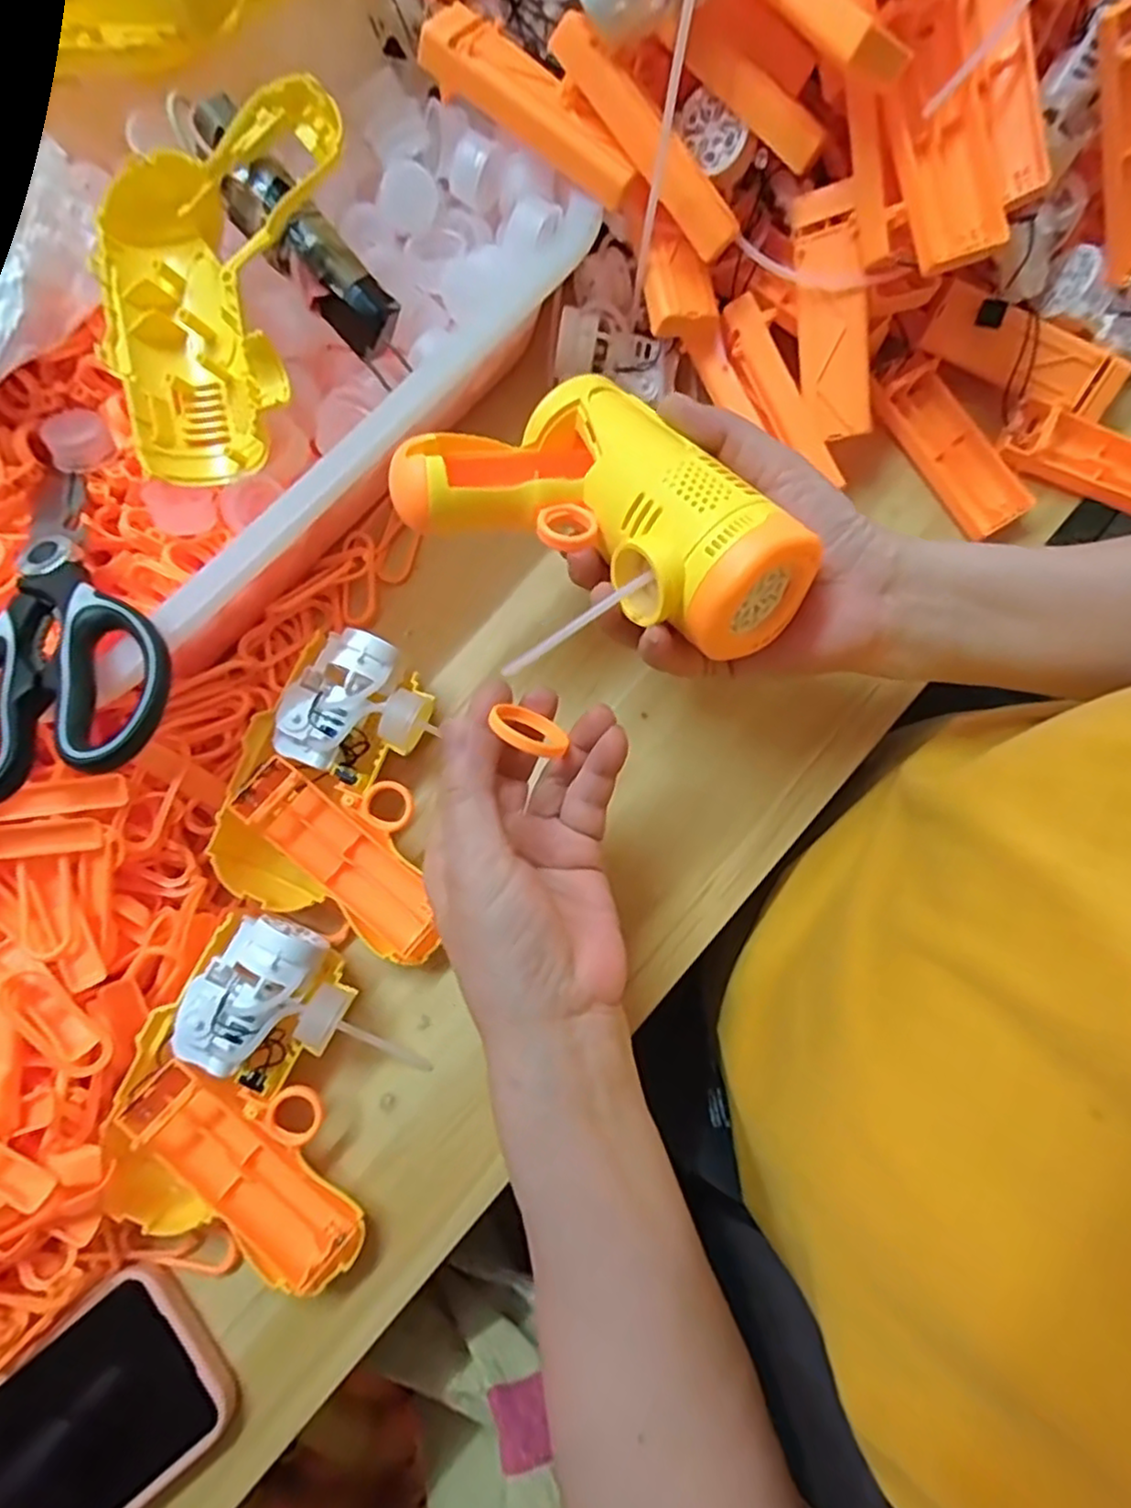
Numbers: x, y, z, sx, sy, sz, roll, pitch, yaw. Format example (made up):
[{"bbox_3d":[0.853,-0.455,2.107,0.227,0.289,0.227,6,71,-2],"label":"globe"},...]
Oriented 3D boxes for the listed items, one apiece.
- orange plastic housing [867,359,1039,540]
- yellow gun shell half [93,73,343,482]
[{"bbox_3d":[0.209,-0.166,0.375,0.035,0.018,0.099,-31,80,-4],"label":"orange plastic housing"},{"bbox_3d":[-0.156,-0.202,0.309,0.101,0.032,0.158,13,96,10],"label":"yellow gun shell half"}]

